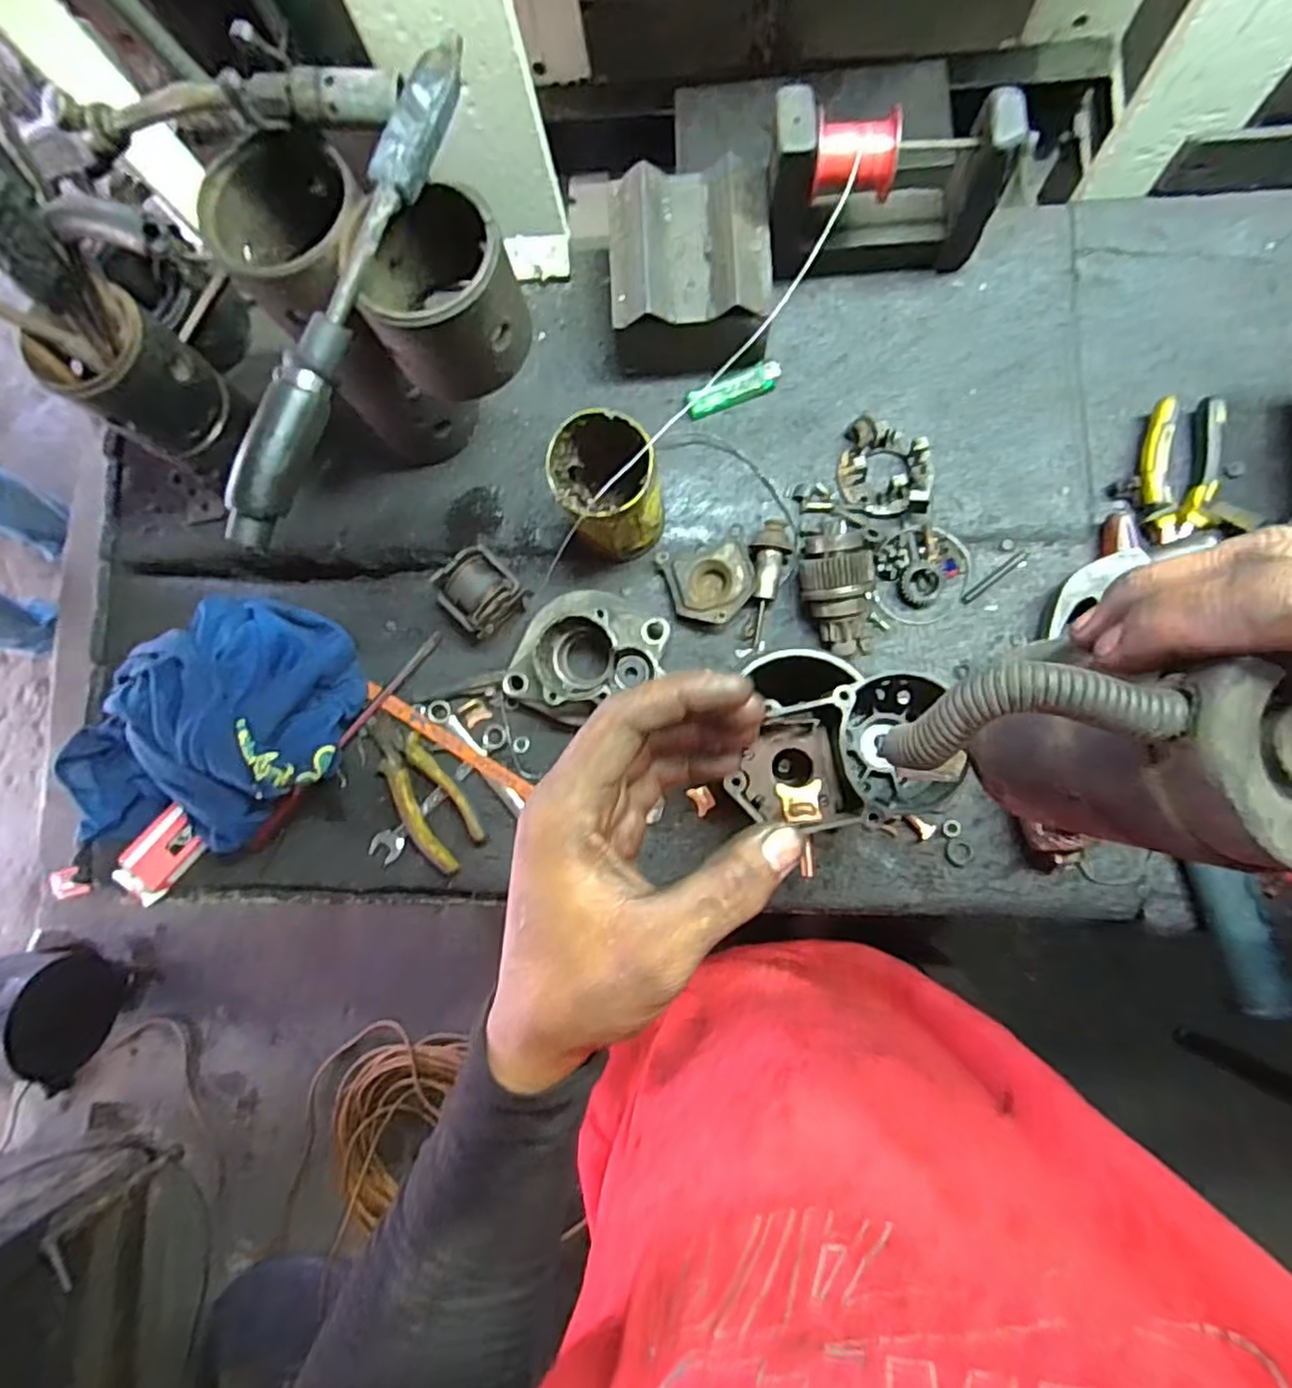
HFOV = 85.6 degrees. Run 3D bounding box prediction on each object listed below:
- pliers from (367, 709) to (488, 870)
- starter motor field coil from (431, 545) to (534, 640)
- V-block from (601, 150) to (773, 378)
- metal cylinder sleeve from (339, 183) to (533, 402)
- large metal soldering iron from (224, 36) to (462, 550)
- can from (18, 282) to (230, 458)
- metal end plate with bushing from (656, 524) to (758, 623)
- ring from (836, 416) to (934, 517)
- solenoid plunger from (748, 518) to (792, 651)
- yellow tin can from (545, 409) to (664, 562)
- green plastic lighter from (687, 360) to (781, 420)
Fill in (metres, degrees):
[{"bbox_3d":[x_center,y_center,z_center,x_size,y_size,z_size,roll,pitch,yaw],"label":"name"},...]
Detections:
[{"bbox_3d":[-0.185,0.077,0.572,0.051,0.016,0.142,-35,81,0],"label":"pliers"},{"bbox_3d":[-0.132,-0.079,0.567,0.059,0.043,0.058,43,88,9],"label":"starter motor field coil"},{"bbox_3d":[0.035,-0.322,0.550,0.120,0.094,0.131,0,83,6],"label":"V-block"},{"bbox_3d":[-0.118,-0.235,0.405,0.081,0.079,0.087,-1,83,6],"label":"metal cylinder sleeve"},{"bbox_3d":[-0.158,-0.207,0.364,0.023,0.037,0.272,23,85,8],"label":"large metal soldering iron"},{"bbox_3d":[-0.354,-0.223,0.489,0.075,0.091,0.074,-1,83,6],"label":"can"},{"bbox_3d":[0.052,-0.091,0.561,0.068,0.022,0.065,-18,81,3],"label":"metal end plate with bushing"},{"bbox_3d":[0.190,-0.180,0.546,0.071,0.033,0.071,8,83,7],"label":"ring"},{"bbox_3d":[0.094,-0.089,0.554,0.030,0.027,0.098,9,84,7],"label":"solenoid plunger"},{"bbox_3d":[-0.028,-0.154,0.528,0.073,0.116,0.081,-35,81,0],"label":"yellow tin can"},{"bbox_3d":[0.073,-0.254,0.579,0.081,0.012,0.021,-21,81,3],"label":"green plastic lighter"}]

